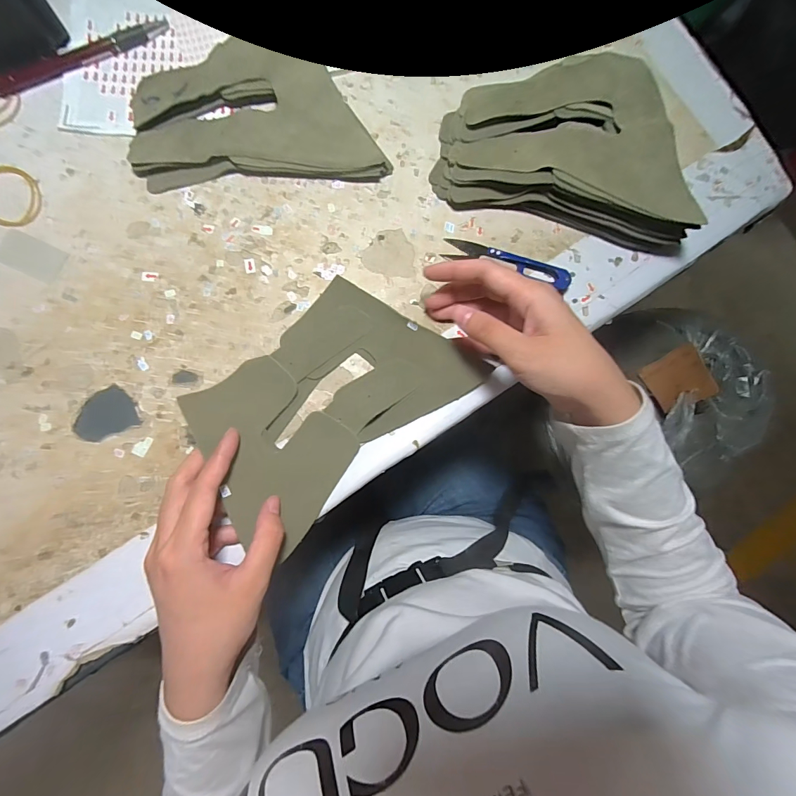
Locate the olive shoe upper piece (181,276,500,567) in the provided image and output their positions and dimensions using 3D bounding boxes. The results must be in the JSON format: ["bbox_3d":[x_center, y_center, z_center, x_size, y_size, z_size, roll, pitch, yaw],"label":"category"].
[{"bbox_3d":[-0.048,-0.002,0.286,0.197,0.016,0.127,-40,88,-8],"label":"olive shoe upper piece"}]

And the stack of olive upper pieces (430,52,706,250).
[{"bbox_3d":[0.136,-0.197,0.311,0.203,0.049,0.127,11,83,-4],"label":"stack of olive upper pieces"}]

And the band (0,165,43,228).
[{"bbox_3d":[-0.291,-0.151,0.291,0.048,0.004,0.043,33,82,-1],"label":"band"}]

